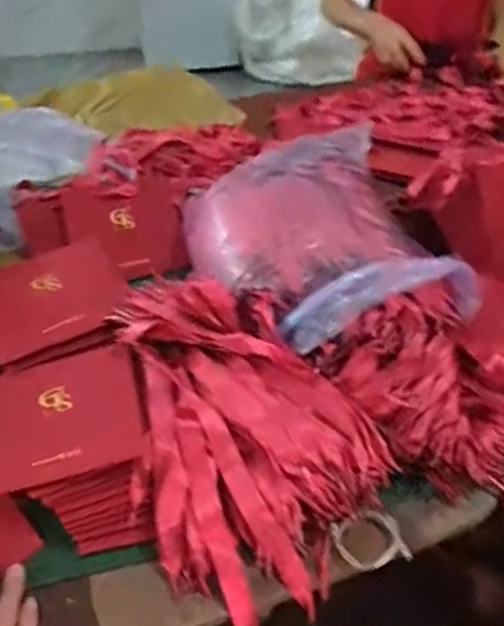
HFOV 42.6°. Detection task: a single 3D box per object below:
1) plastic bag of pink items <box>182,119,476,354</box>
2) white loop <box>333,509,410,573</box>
[{"bbox_3d":[0.072,-0.094,0.692,0.248,0.077,0.280,-13,43,-15],"label":"plastic bag of pink items"},{"bbox_3d":[0.094,0.183,0.521,0.056,0.023,0.046,-16,43,-18],"label":"white loop"}]

